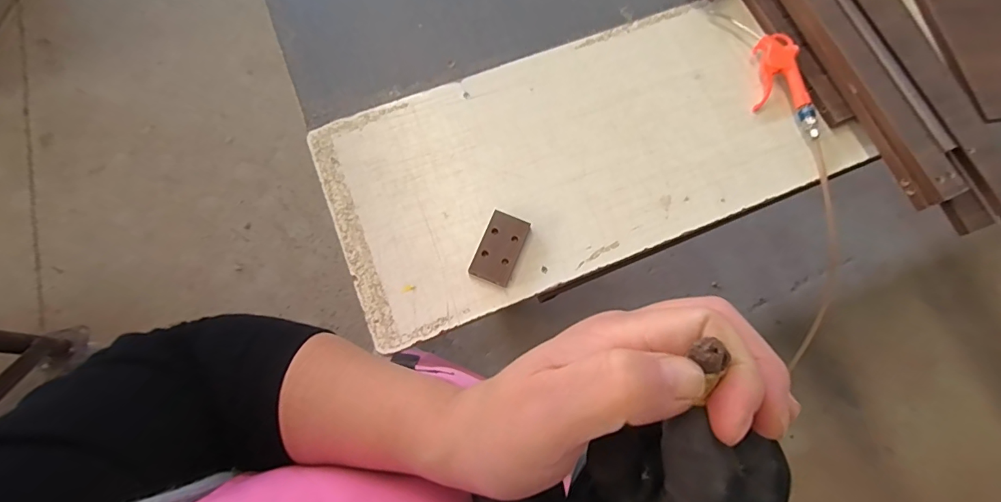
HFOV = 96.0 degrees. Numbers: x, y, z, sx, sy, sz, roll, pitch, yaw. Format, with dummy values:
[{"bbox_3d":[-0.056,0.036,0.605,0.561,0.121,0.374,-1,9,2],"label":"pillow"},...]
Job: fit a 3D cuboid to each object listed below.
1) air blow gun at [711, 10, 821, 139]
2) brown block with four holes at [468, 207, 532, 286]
[{"bbox_3d":[0.456,-0.308,0.758,0.081,0.030,0.261,-9,73,-4],"label":"air blow gun"},{"bbox_3d":[0.001,-0.003,0.664,0.061,0.019,0.103,22,74,6],"label":"brown block with four holes"}]

